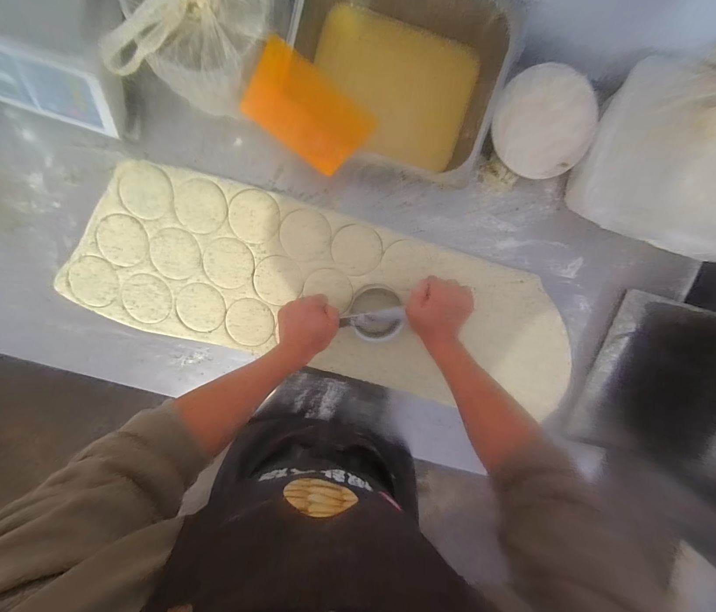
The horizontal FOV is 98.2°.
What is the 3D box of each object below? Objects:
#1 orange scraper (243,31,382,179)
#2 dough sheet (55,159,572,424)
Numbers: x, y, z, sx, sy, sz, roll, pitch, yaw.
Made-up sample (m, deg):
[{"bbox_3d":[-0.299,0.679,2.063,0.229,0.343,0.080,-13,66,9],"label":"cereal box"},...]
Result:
[{"bbox_3d":[-0.078,-0.299,0.484,0.181,0.008,0.112,32,110,-15],"label":"orange scraper"},{"bbox_3d":[-0.039,-0.011,0.610,0.978,0.010,0.307,16,101,-4],"label":"dough sheet"}]

